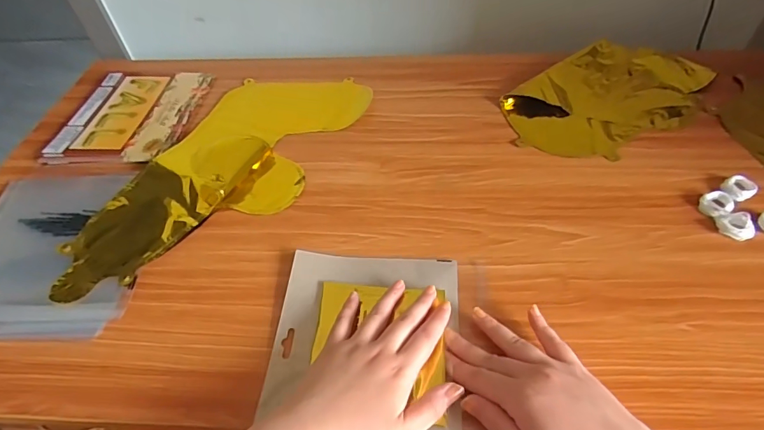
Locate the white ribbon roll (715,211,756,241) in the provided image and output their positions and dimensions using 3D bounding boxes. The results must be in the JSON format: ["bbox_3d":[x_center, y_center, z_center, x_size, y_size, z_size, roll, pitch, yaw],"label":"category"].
[{"bbox_3d":[0.357,0.010,0.440,0.028,0.014,0.030,-2,51,2],"label":"white ribbon roll"}]

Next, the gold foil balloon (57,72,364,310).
[{"bbox_3d":[-0.185,-0.062,0.522,0.177,0.034,0.406,22,56,20],"label":"gold foil balloon"}]

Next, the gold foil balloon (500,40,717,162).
[{"bbox_3d":[0.298,-0.160,0.587,0.275,0.016,0.169,-30,56,-20],"label":"gold foil balloon"}]

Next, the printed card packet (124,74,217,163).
[{"bbox_3d":[-0.295,-0.141,0.611,0.057,0.011,0.194,2,51,6],"label":"printed card packet"}]

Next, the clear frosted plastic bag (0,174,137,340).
[{"bbox_3d":[-0.353,0.034,0.469,0.202,0.008,0.208,-2,51,2],"label":"clear frosted plastic bag"}]

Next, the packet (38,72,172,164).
[{"bbox_3d":[-0.382,-0.142,0.613,0.113,0.004,0.190,1,51,4],"label":"packet"}]

